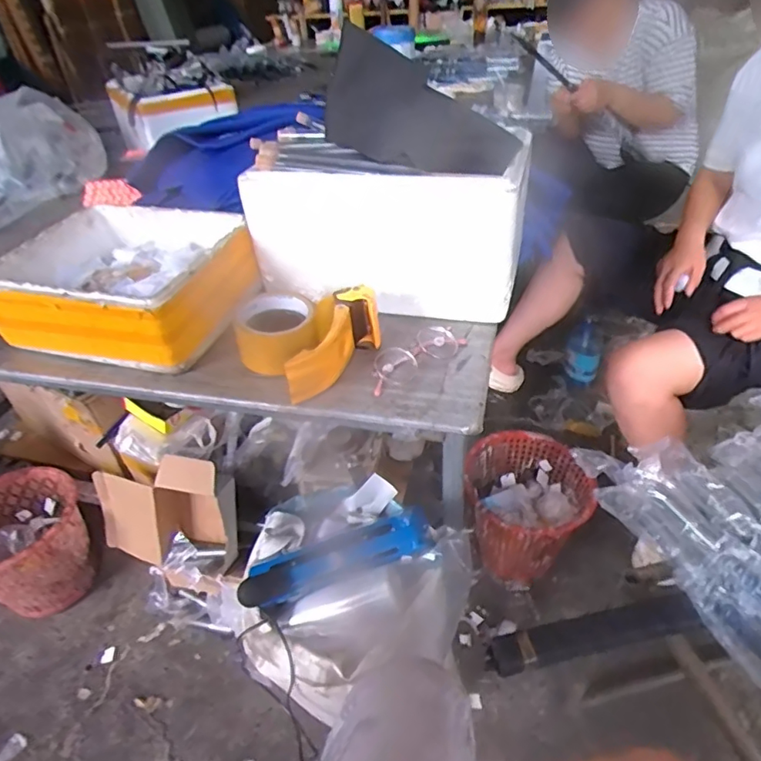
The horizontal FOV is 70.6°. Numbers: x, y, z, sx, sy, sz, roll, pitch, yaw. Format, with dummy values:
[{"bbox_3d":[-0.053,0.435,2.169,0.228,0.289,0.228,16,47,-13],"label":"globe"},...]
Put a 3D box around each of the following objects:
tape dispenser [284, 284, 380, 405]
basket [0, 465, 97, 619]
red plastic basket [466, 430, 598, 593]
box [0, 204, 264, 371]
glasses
[{"bbox_3d":[-0.048,-0.040,0.616,0.070,0.062,0.151,4,40,11],"label":"tape dispenser"},{"bbox_3d":[-0.839,0.399,1.291,0.280,0.256,0.258,-33,47,-30],"label":"basket"},{"bbox_3d":[0.336,0.300,1.278,0.261,0.256,0.265,-3,39,2],"label":"red plastic basket"},{"bbox_3d":[-0.340,-0.136,0.737,0.293,0.099,0.236,8,41,15],"label":"box"},{"bbox_3d":[0.041,-0.029,0.624,0.135,0.025,0.043,-33,47,-30],"label":"glasses"}]

